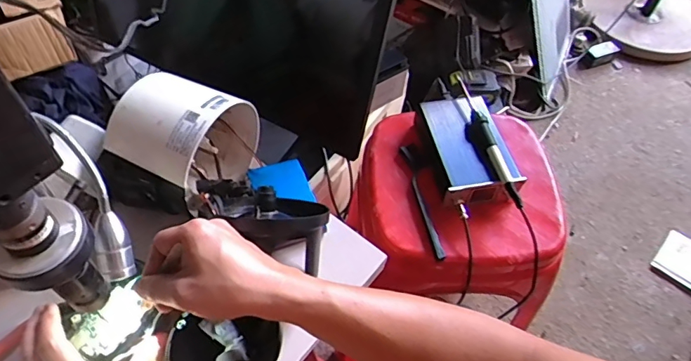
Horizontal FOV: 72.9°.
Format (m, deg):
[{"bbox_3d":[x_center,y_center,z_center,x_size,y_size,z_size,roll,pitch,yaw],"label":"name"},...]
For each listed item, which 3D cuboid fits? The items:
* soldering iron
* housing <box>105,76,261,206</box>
[{"bbox_3d":[0.188,-0.056,0.628,0.021,0.024,0.215,-9,55,-10],"label":"soldering iron"},{"bbox_3d":[-0.175,-0.044,0.526,0.099,0.130,0.129,22,55,13],"label":"housing"}]

